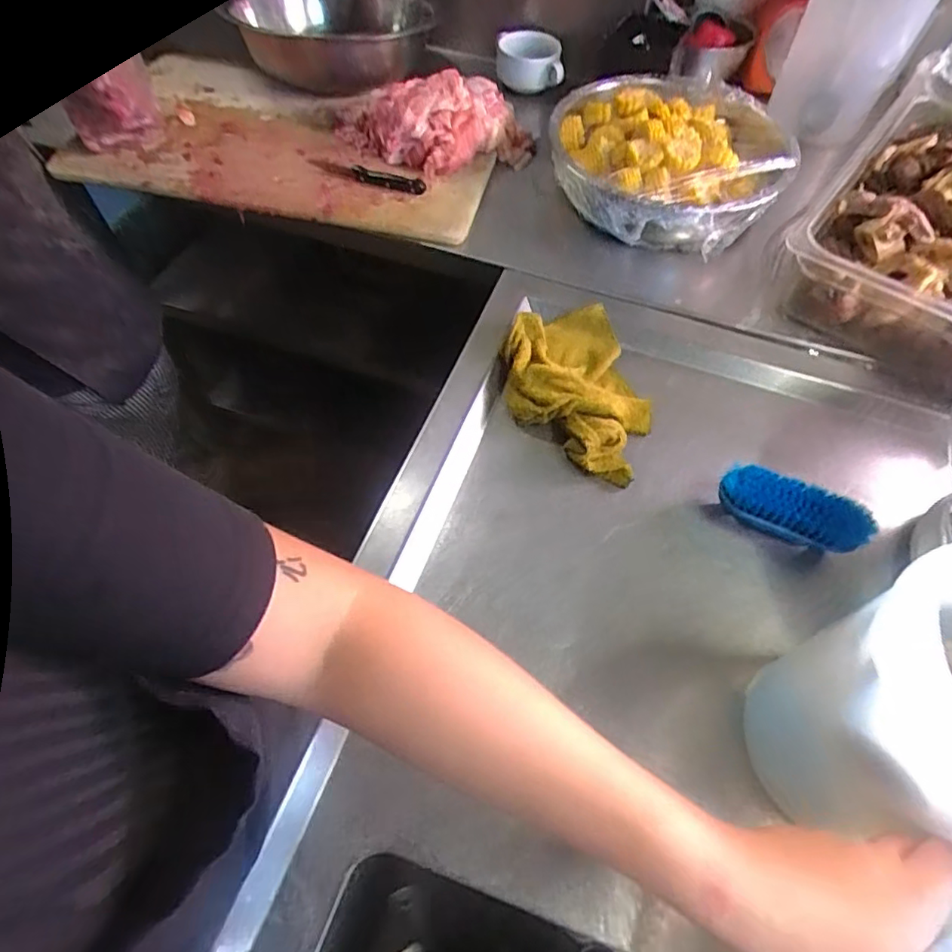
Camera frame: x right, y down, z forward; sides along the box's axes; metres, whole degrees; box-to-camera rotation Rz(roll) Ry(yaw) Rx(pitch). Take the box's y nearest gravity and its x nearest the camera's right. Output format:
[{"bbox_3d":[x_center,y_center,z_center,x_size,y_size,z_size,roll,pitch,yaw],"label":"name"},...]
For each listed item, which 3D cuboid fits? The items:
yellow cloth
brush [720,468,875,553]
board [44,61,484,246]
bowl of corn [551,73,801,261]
[{"bbox_3d":[0.109,-0.094,0.599,0.145,0.046,0.225,-13,59,-10],"label":"yellow cloth"},{"bbox_3d":[0.291,0.035,0.521,0.135,0.050,0.050,18,59,9],"label":"brush"},{"bbox_3d":[-0.273,-0.506,0.841,0.632,0.041,0.370,15,61,12],"label":"board"},{"bbox_3d":[0.256,-0.428,0.761,0.292,0.096,0.317,1,58,-1],"label":"bowl of corn"}]

